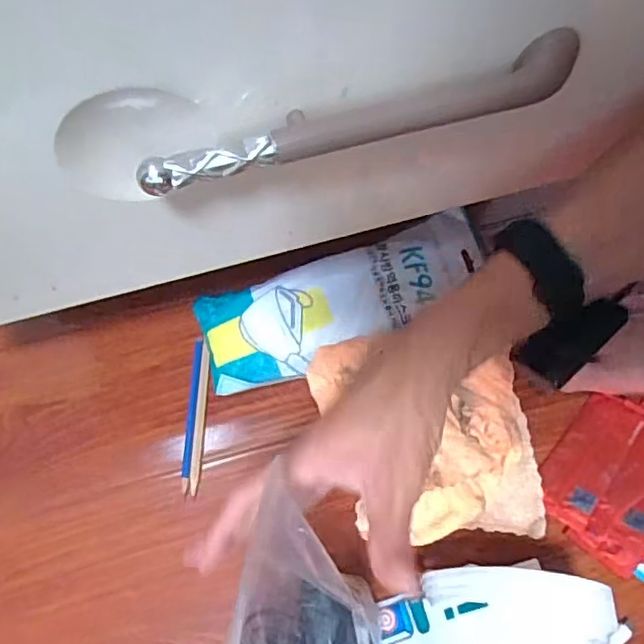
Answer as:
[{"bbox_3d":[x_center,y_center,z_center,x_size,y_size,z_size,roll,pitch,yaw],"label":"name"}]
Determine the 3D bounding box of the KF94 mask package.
[{"bbox_3d":[0.020,-0.019,0.513,0.244,0.027,0.086,-19,79,-7],"label":"KF94 mask package"}]

